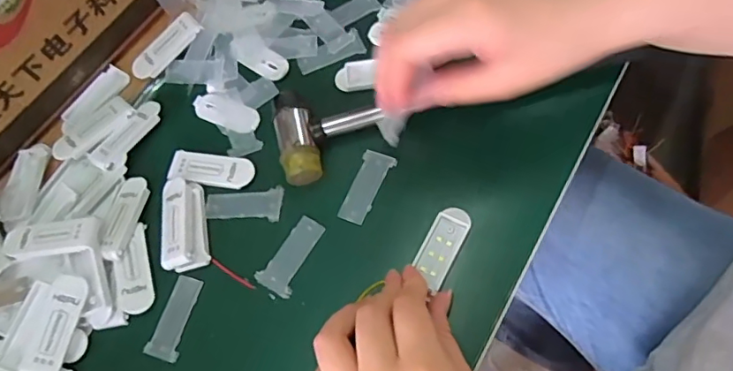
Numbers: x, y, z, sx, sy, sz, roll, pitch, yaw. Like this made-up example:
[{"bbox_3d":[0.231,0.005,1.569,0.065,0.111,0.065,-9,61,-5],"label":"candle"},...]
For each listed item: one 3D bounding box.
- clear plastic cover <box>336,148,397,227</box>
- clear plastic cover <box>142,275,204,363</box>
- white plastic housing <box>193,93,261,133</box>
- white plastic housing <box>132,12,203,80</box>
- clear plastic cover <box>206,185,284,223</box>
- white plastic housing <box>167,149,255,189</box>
[{"bbox_3d":[-0.001,0.001,0.333,0.020,0.006,0.047,24,71,12],"label":"clear plastic cover"},{"bbox_3d":[-0.111,0.076,0.313,0.020,0.004,0.047,16,69,9],"label":"clear plastic cover"},{"bbox_3d":[-0.096,-0.050,0.366,0.050,0.004,0.021,25,71,12],"label":"white plastic housing"},{"bbox_3d":[-0.143,-0.099,0.386,0.057,0.009,0.021,-45,72,-1],"label":"white plastic housing"},{"bbox_3d":[-0.077,0.012,0.338,0.048,0.004,0.021,0,68,2],"label":"clear plastic cover"},{"bbox_3d":[-0.100,-0.011,0.346,0.055,0.004,0.021,9,68,6],"label":"white plastic housing"}]

